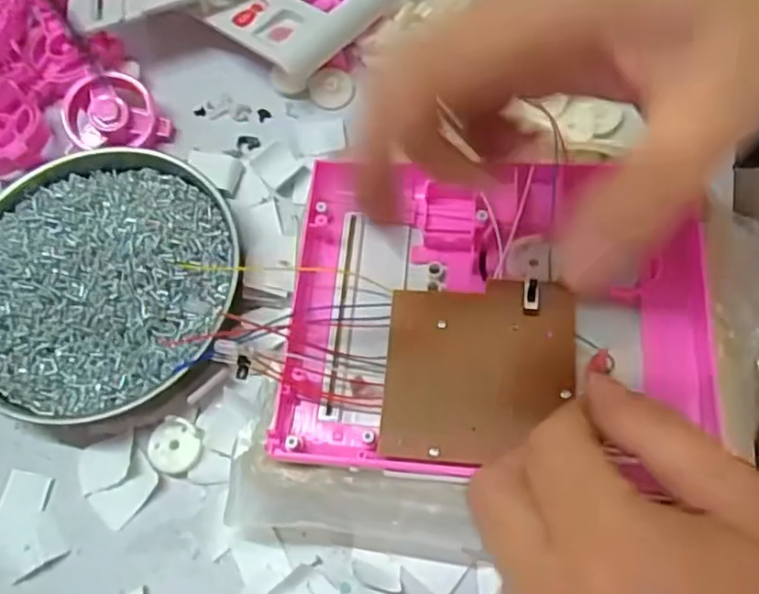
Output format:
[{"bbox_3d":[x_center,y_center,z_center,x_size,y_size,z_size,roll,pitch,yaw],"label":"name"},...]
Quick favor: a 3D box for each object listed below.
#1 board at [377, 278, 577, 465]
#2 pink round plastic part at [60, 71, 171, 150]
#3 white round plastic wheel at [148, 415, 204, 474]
[{"bbox_3d":[0.038,0.028,0.253,0.071,0.006,0.071,4,71,9],"label":"board"},{"bbox_3d":[-0.146,-0.100,0.352,0.048,0.020,0.045,-2,67,4],"label":"pink round plastic part"},{"bbox_3d":[-0.088,0.064,0.283,0.022,0.004,0.022,-2,67,4],"label":"white round plastic wheel"}]

